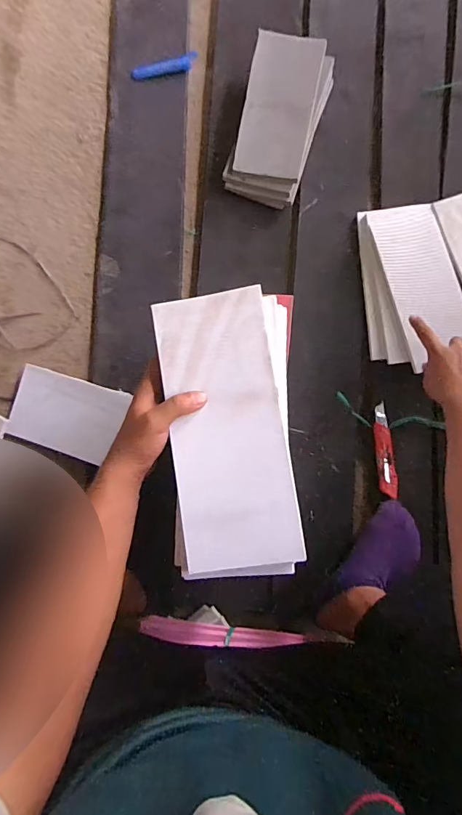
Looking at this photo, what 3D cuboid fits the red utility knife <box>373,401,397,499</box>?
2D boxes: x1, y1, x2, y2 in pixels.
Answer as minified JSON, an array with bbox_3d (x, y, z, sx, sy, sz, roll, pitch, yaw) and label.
[{"bbox_3d":[0.273,0.076,0.769,0.030,0.014,0.164,-5,87,2],"label":"red utility knife"}]

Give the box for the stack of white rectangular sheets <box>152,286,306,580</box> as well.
[{"bbox_3d":[-0.001,0.025,0.454,0.136,0.021,0.288,-4,82,2],"label":"stack of white rectangular sheets"}]

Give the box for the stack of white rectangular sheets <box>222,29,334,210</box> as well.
[{"bbox_3d":[0.085,-0.538,0.813,0.153,0.047,0.303,18,88,3],"label":"stack of white rectangular sheets"}]

